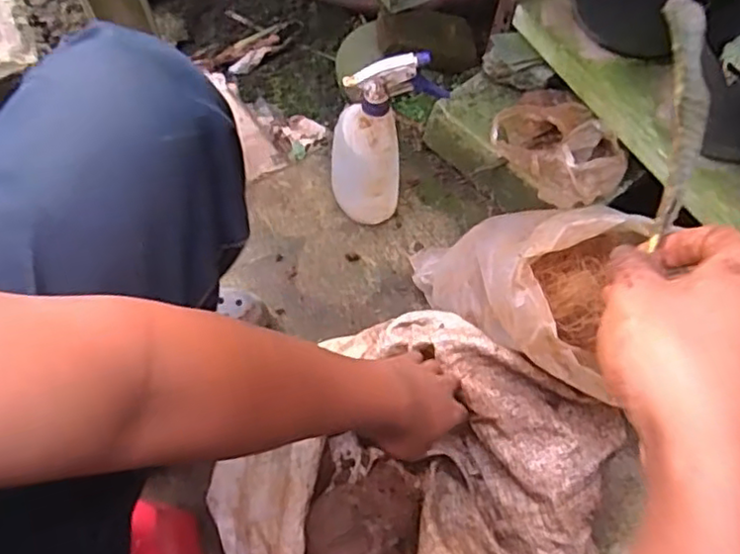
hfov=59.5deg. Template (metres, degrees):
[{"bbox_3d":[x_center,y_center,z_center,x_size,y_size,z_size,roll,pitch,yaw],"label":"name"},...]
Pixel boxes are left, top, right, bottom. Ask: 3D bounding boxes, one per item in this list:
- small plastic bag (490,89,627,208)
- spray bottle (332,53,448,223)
[{"bbox_3d":[0.248,-0.170,0.830,0.135,0.057,0.170,-40,69,-21],"label":"small plastic bag"},{"bbox_3d":[0.016,-0.161,0.789,0.127,0.251,0.068,3,61,0],"label":"spray bottle"}]

